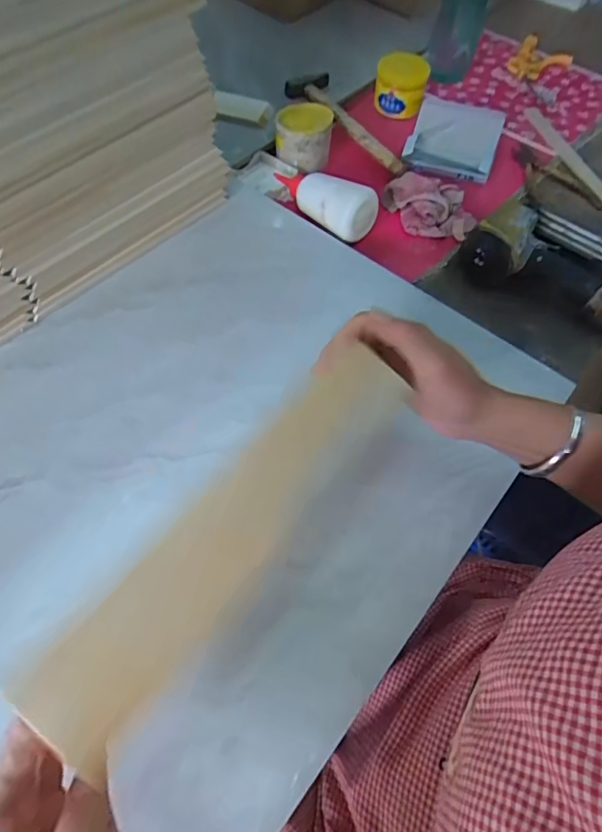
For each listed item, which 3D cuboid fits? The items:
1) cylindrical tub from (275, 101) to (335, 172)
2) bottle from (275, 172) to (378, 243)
[{"bbox_3d":[0.003,-0.401,0.690,0.078,0.065,0.078,2,60,-3],"label":"cylindrical tub"},{"bbox_3d":[0.027,-0.287,0.630,0.057,0.062,0.164,-34,54,-21],"label":"bottle"}]

